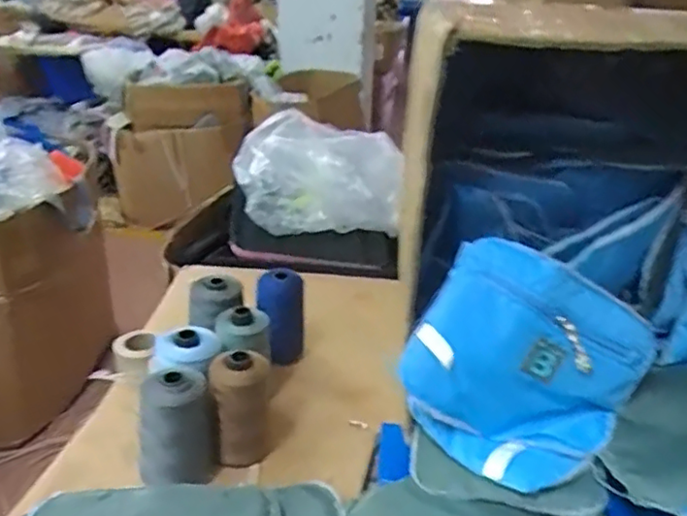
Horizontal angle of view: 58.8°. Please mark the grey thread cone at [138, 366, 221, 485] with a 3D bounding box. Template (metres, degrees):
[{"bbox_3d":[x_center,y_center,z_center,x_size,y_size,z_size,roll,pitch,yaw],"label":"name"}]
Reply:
[{"bbox_3d":[-0.169,0.163,0.613,0.076,0.125,0.060,-11,31,-24],"label":"grey thread cone"}]

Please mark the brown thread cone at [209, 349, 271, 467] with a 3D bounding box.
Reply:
[{"bbox_3d":[-0.105,0.158,0.630,0.057,0.113,0.060,-4,28,-11],"label":"brown thread cone"}]

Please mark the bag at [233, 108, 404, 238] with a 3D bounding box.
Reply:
[{"bbox_3d":[-0.051,-0.175,1.216,0.308,0.137,0.316,1,28,-2],"label":"bag"}]

